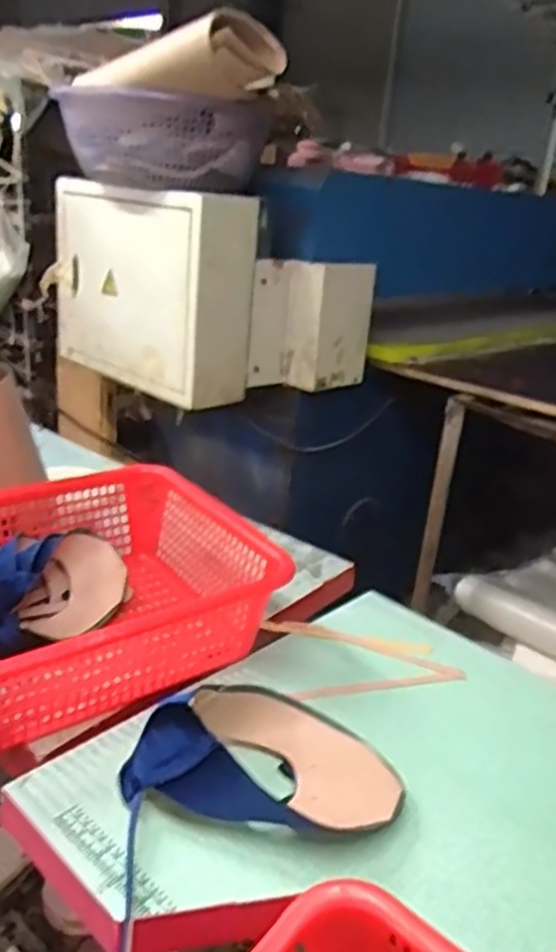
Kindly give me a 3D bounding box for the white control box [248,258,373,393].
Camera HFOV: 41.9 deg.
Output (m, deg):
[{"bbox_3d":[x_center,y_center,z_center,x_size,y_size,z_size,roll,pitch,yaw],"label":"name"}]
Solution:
[{"bbox_3d":[0.068,-0.292,1.425,0.240,0.233,0.094,-15,30,-42],"label":"white control box"}]

